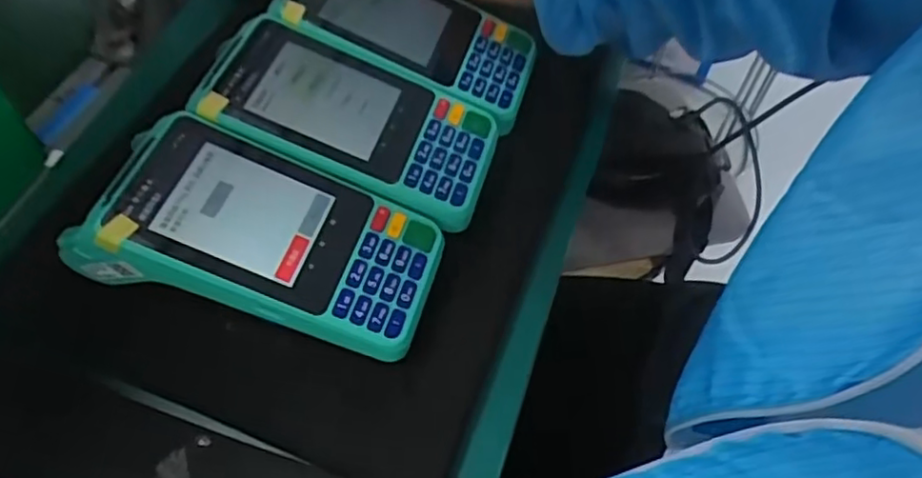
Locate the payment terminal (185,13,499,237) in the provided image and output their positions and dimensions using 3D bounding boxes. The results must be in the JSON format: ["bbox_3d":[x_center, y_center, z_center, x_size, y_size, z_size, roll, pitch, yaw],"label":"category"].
[{"bbox_3d":[-0.055,-0.057,0.337,0.141,0.068,0.080,14,58,7],"label":"payment terminal"}]

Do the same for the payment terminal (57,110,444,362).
[{"bbox_3d":[-0.089,0.002,0.304,0.151,0.043,0.083,22,59,-7],"label":"payment terminal"}]

